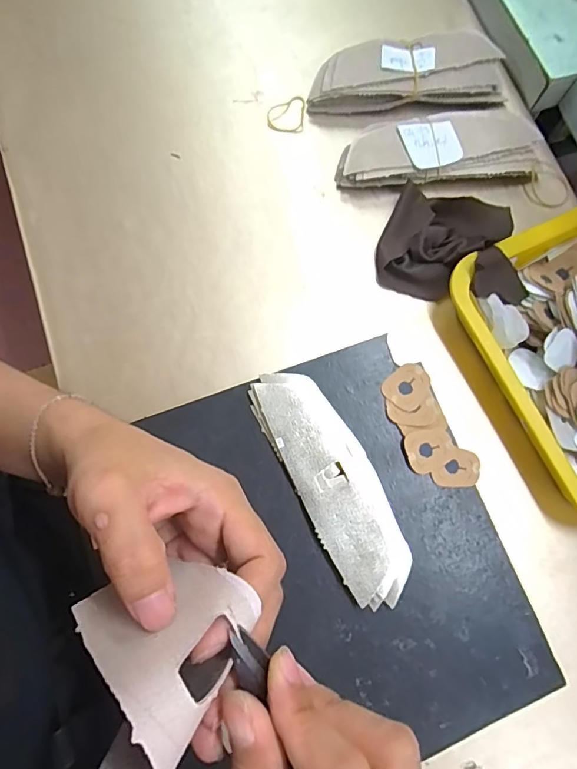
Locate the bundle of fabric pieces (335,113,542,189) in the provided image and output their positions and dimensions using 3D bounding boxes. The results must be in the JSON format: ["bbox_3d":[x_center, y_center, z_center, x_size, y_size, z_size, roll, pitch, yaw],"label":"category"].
[{"bbox_3d":[0.144,-0.227,0.446,0.192,0.032,0.065,-7,78,-3],"label":"bundle of fabric pieces"}]

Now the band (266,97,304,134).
[{"bbox_3d":[-0.003,-0.276,0.468,0.037,0.005,0.040,2,77,-1],"label":"band"}]

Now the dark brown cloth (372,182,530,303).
[{"bbox_3d":[0.150,-0.131,0.421,0.124,0.040,0.108,15,77,2],"label":"dark brown cloth"}]

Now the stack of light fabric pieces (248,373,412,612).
[{"bbox_3d":[0.036,0.075,0.361,0.061,0.013,0.190,-27,79,-7],"label":"stack of light fabric pieces"}]

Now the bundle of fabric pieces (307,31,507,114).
[{"bbox_3d":[0.119,-0.317,0.464,0.199,0.035,0.071,-5,77,-2],"label":"bundle of fabric pieces"}]

